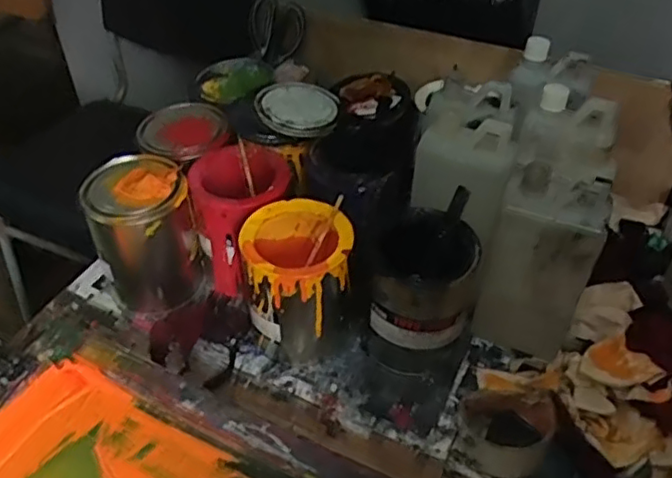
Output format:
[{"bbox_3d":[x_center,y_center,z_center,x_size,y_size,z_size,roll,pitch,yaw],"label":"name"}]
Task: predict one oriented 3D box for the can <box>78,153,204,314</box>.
[{"bbox_3d":[-0.218,-0.008,0.717,0.102,0.162,0.103,0,43,0],"label":"can"}]

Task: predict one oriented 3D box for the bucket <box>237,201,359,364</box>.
[{"bbox_3d":[-0.039,0.045,0.674,0.107,0.145,0.113,0,43,0],"label":"bucket"}]

